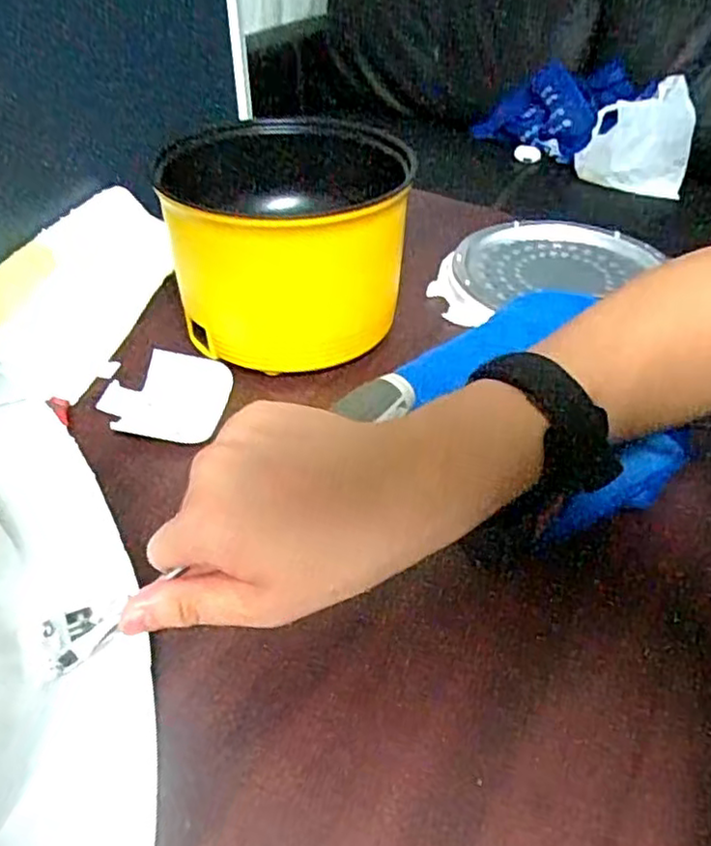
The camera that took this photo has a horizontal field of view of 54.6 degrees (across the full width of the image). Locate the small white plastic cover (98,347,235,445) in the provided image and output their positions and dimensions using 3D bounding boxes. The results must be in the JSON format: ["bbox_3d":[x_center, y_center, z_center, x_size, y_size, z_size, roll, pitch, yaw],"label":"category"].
[{"bbox_3d":[-0.125,-0.019,0.449,0.079,0.011,0.076,4,41,4],"label":"small white plastic cover"}]

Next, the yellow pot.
[{"bbox_3d":[-0.046,-0.142,0.511,0.175,0.109,0.149,-11,42,-13],"label":"yellow pot"}]

